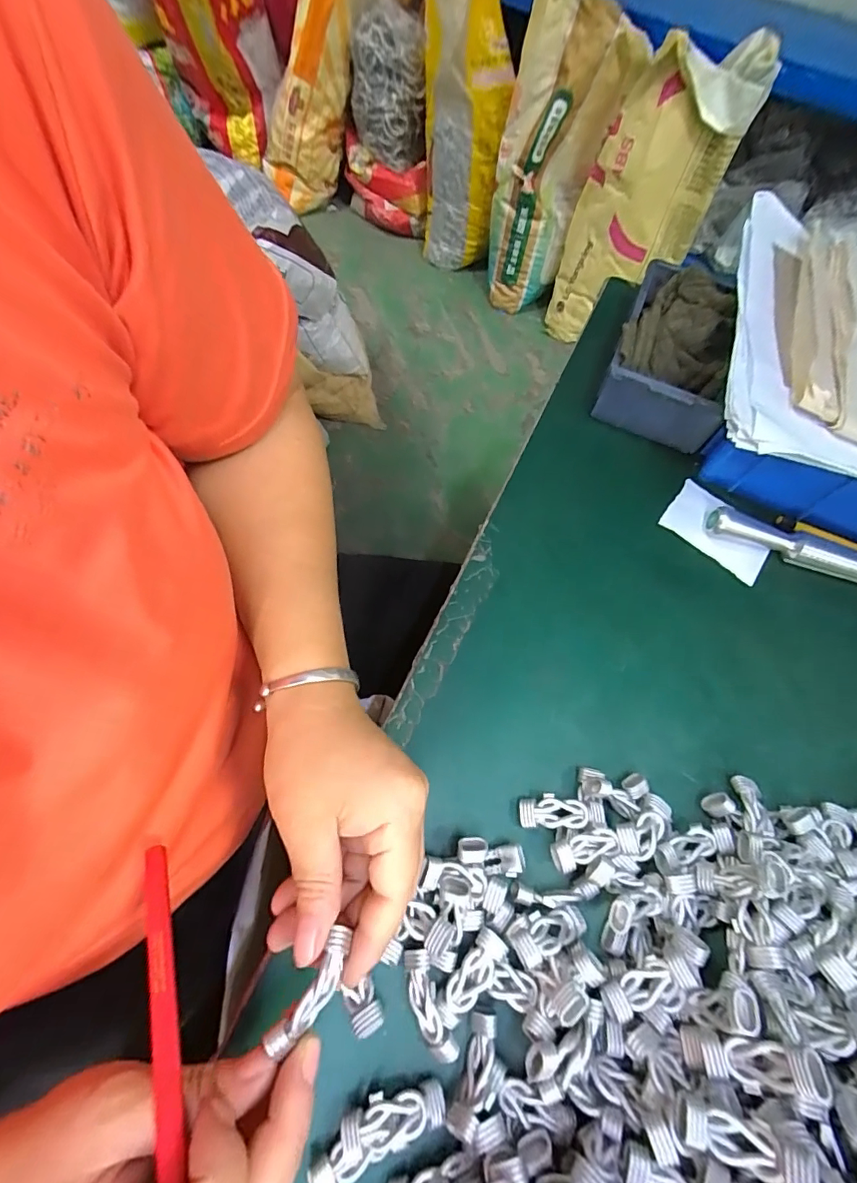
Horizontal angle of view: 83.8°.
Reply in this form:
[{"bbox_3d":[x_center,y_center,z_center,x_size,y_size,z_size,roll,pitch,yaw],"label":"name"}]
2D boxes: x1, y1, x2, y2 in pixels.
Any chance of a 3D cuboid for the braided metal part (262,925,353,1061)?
[{"bbox_3d":[-0.045,0.159,0.189,0.012,0.008,0.042,35,54,13],"label":"braided metal part"}]

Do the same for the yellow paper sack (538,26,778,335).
[{"bbox_3d":[0.462,-0.843,1.117,0.288,0.613,0.152,30,67,8],"label":"yellow paper sack"}]

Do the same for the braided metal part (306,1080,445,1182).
[{"bbox_3d":[-0.023,0.238,0.212,0.061,0.013,0.024,-25,68,-14],"label":"braided metal part"}]

